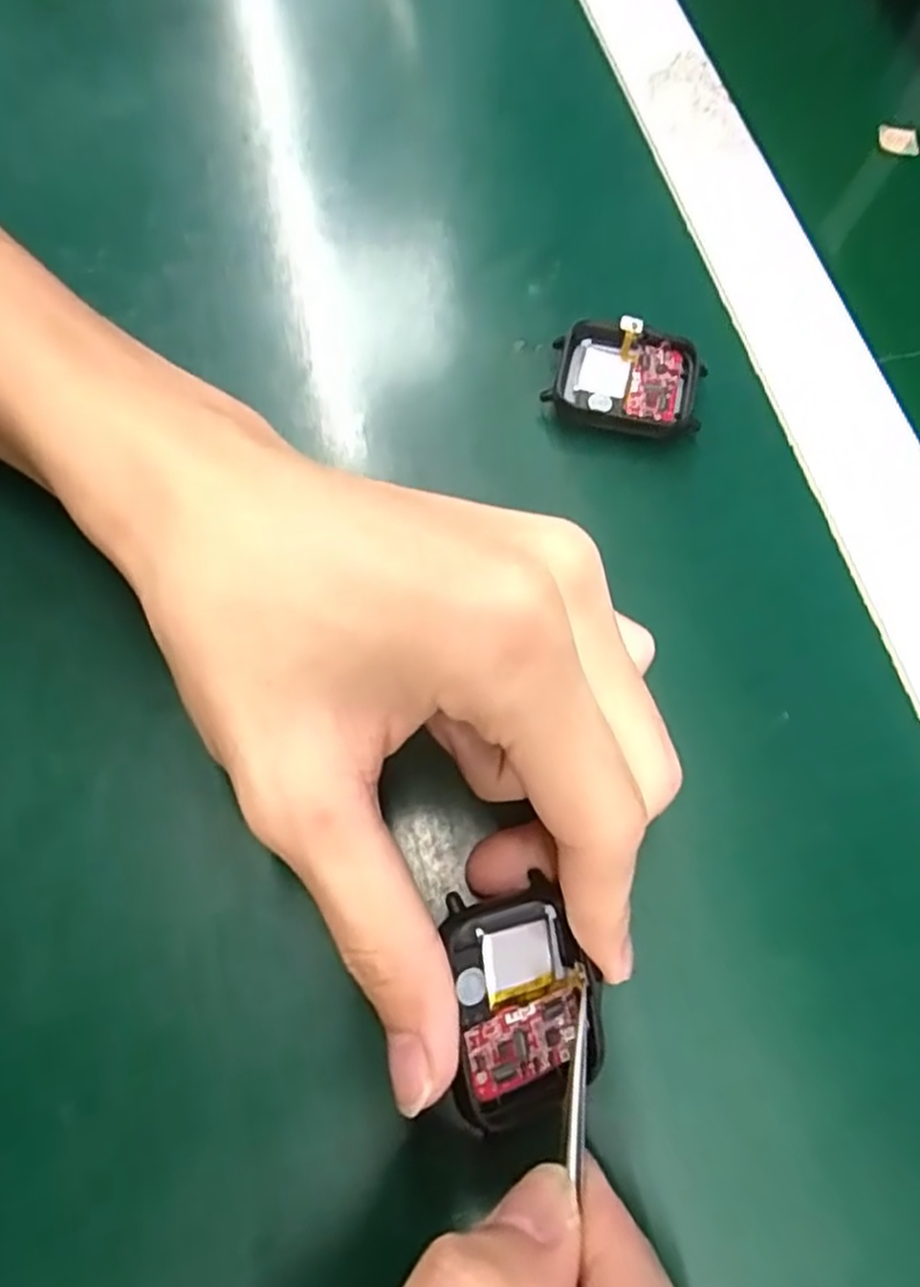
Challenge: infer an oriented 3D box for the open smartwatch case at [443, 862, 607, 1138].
[{"bbox_3d":[0.013,0.078,0.167,0.035,0.011,0.044,-3,80,-32],"label":"open smartwatch case"}]

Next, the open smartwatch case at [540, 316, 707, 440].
[{"bbox_3d":[0.052,-0.082,0.241,0.046,0.015,0.037,11,67,2],"label":"open smartwatch case"}]

